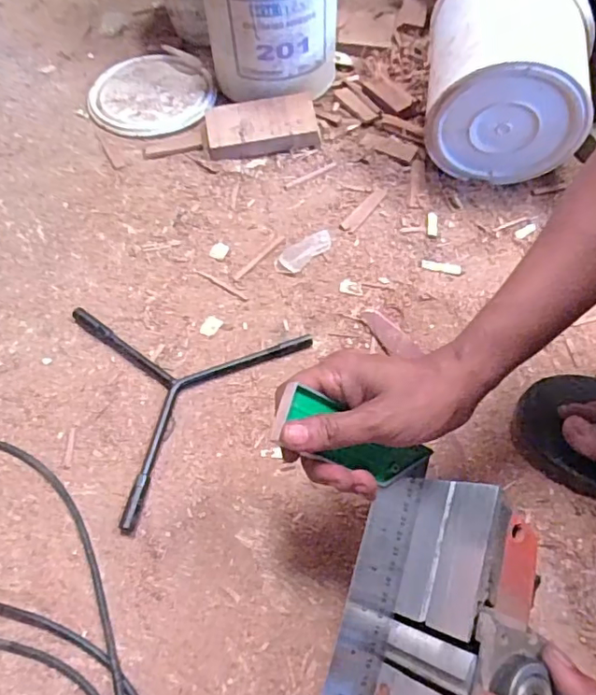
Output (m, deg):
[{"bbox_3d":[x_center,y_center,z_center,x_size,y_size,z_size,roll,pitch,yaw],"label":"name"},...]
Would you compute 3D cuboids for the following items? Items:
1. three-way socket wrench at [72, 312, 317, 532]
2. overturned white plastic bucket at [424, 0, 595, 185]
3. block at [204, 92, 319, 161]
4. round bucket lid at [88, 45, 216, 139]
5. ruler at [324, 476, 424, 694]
[{"bbox_3d":[-0.147,0.016,0.548,0.211,0.020,0.245,35,66,21],"label":"three-way socket wrench"},{"bbox_3d":[0.242,-0.317,0.643,0.173,0.189,0.184,5,59,5],"label":"overturned white plastic bucket"},{"bbox_3d":[-0.047,-0.288,0.720,0.142,0.034,0.081,-9,59,-4],"label":"block"},{"bbox_3d":[-0.208,-0.363,0.779,0.170,0.018,0.178,-1,58,1],"label":"round bucket lid"},{"bbox_3d":[0.030,0.211,0.335,0.035,0.007,0.269,24,71,-14],"label":"ruler"}]

